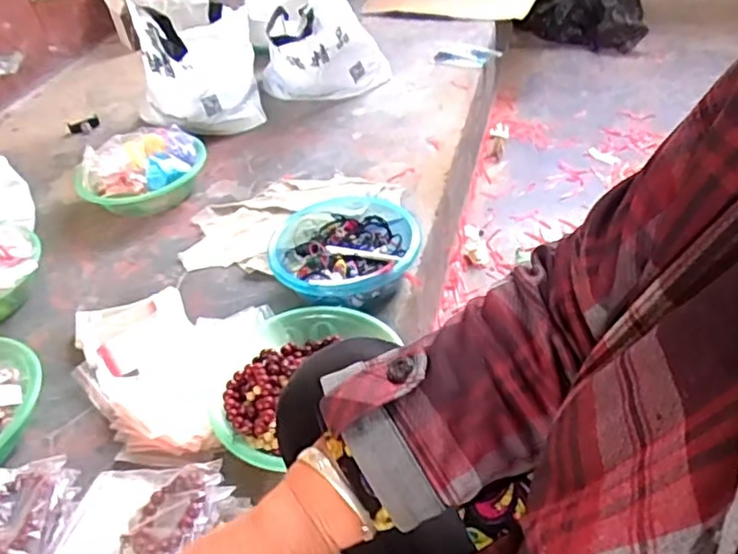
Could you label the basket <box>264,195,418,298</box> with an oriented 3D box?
[{"bbox_3d":[-0.034,-0.044,0.981,0.229,0.078,0.262,-7,41,0],"label":"basket"}]

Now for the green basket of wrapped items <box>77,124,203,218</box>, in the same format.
[{"bbox_3d":[-0.427,-0.199,1.191,0.233,0.113,0.206,-13,42,-7],"label":"green basket of wrapped items"}]

